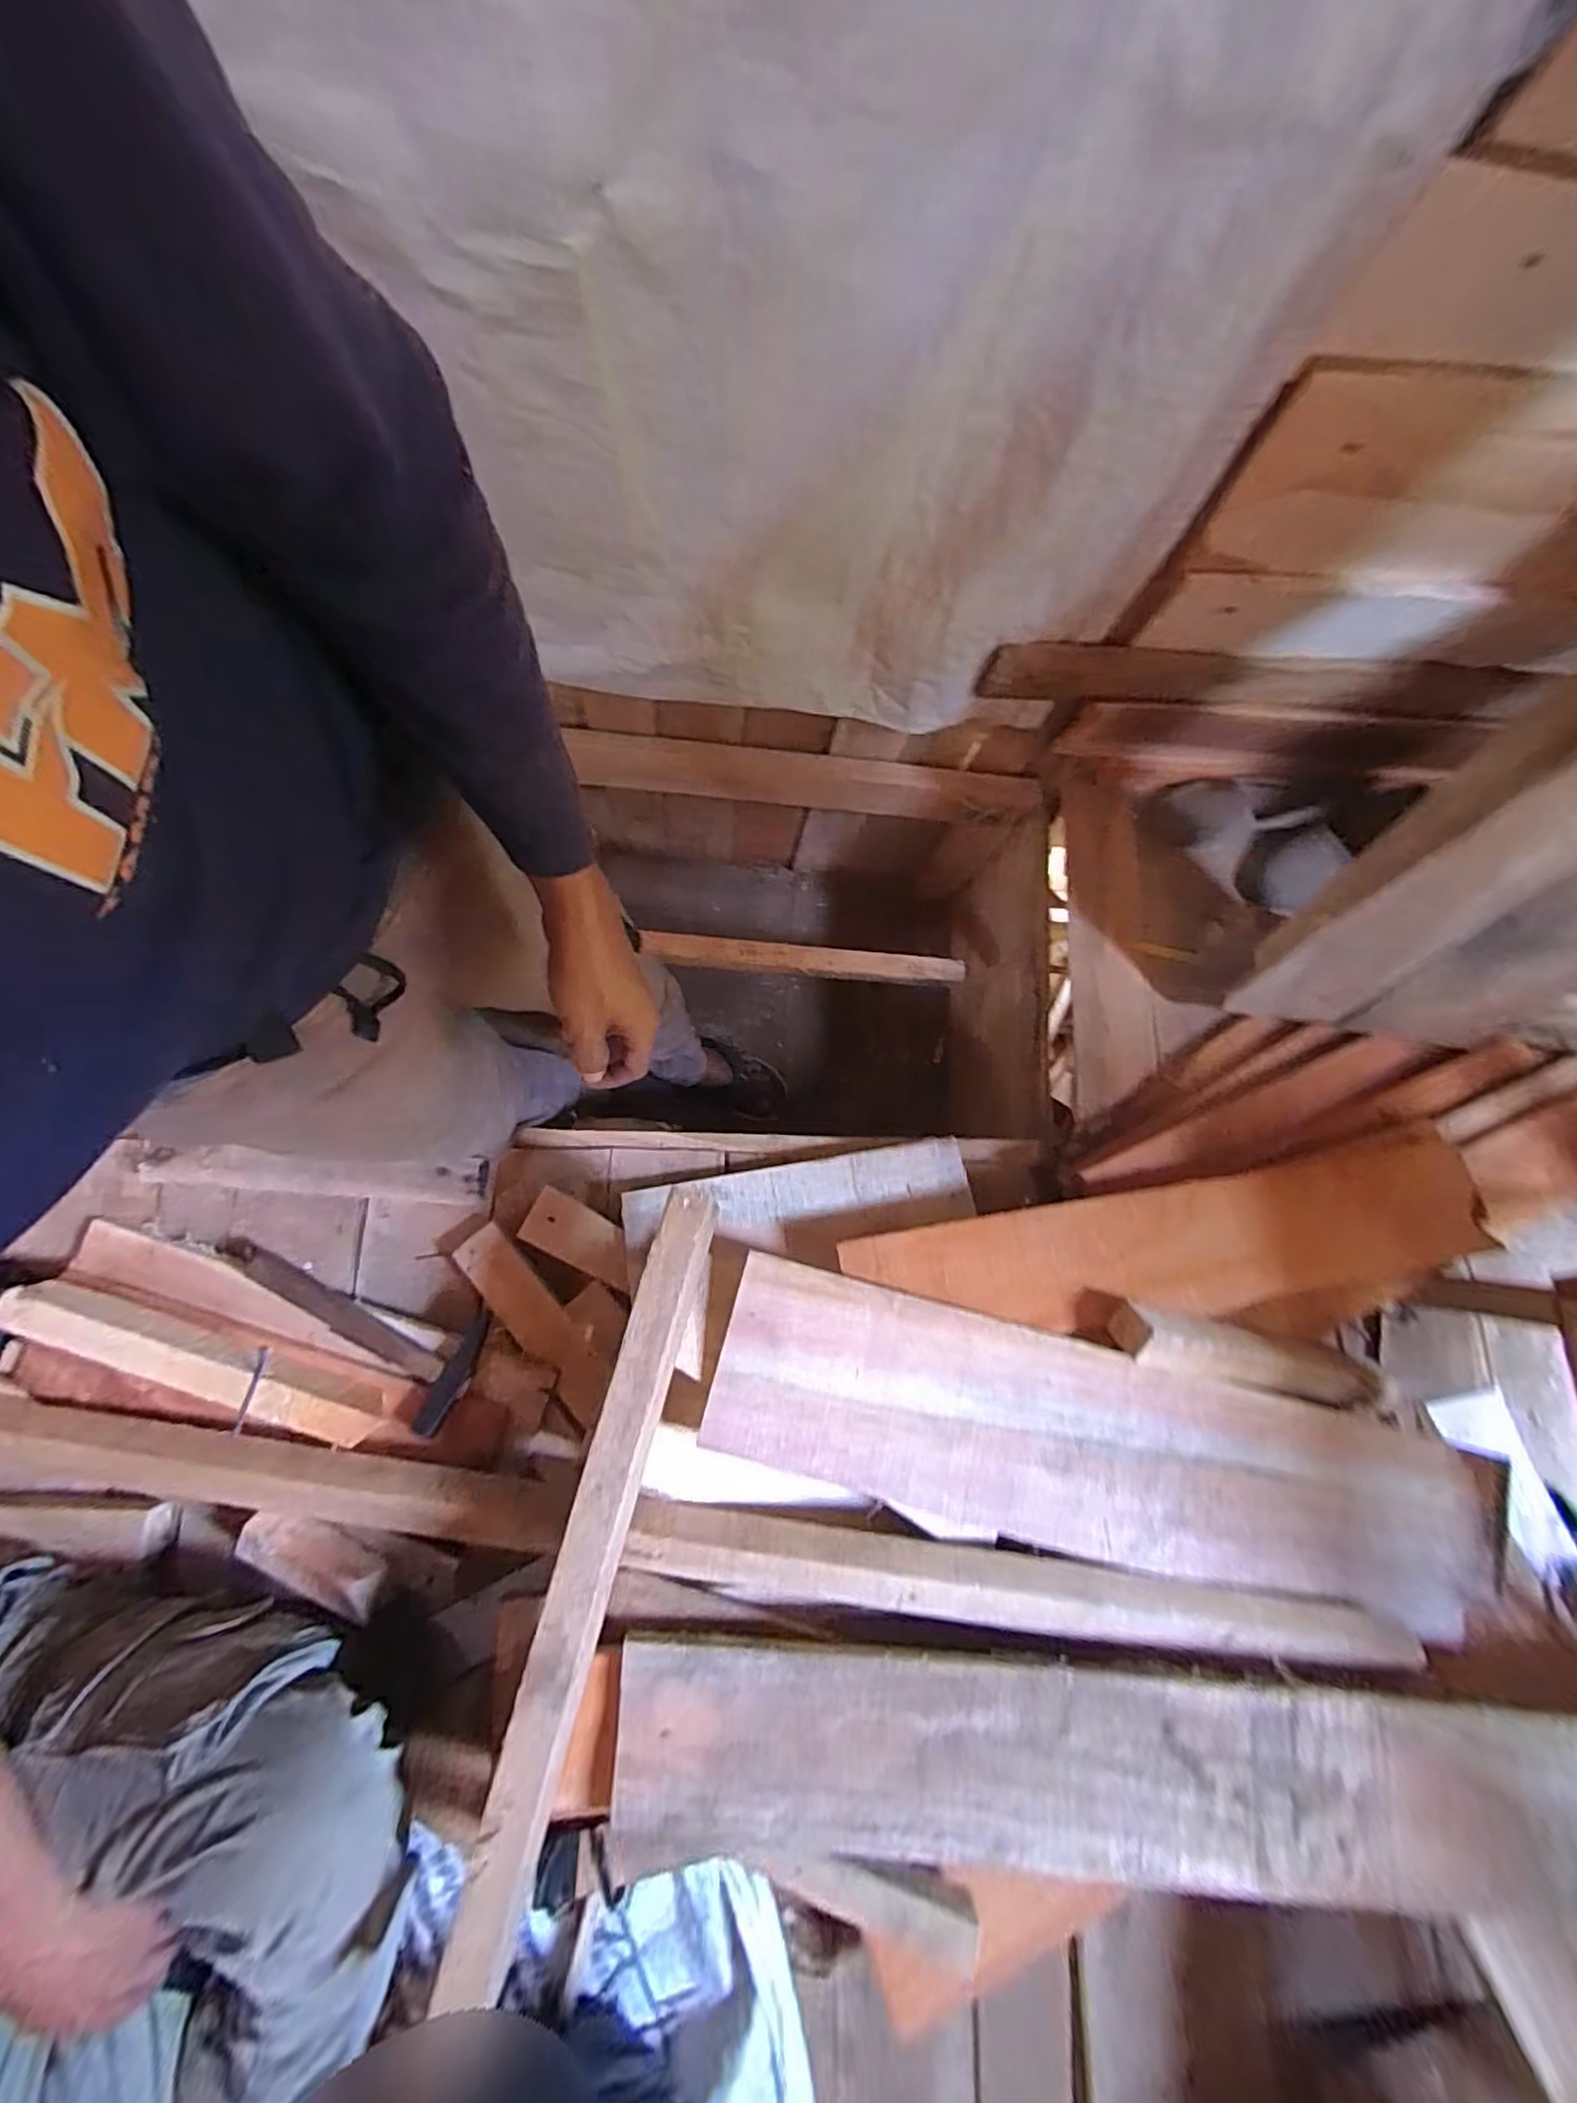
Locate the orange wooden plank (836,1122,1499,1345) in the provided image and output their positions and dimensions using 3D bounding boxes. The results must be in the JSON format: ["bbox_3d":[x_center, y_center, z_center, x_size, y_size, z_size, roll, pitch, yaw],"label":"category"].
[{"bbox_3d":[0.401,0.207,0.711,0.659,0.036,0.140,-10,76,-4],"label":"orange wooden plank"}]

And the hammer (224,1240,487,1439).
[{"bbox_3d":[-0.454,0.254,0.713,0.315,0.053,0.097,32,77,7],"label":"hammer"}]

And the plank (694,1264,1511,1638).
[{"bbox_3d":[0.296,0.376,0.641,0.734,0.016,0.178,14,76,2],"label":"plank"}]

